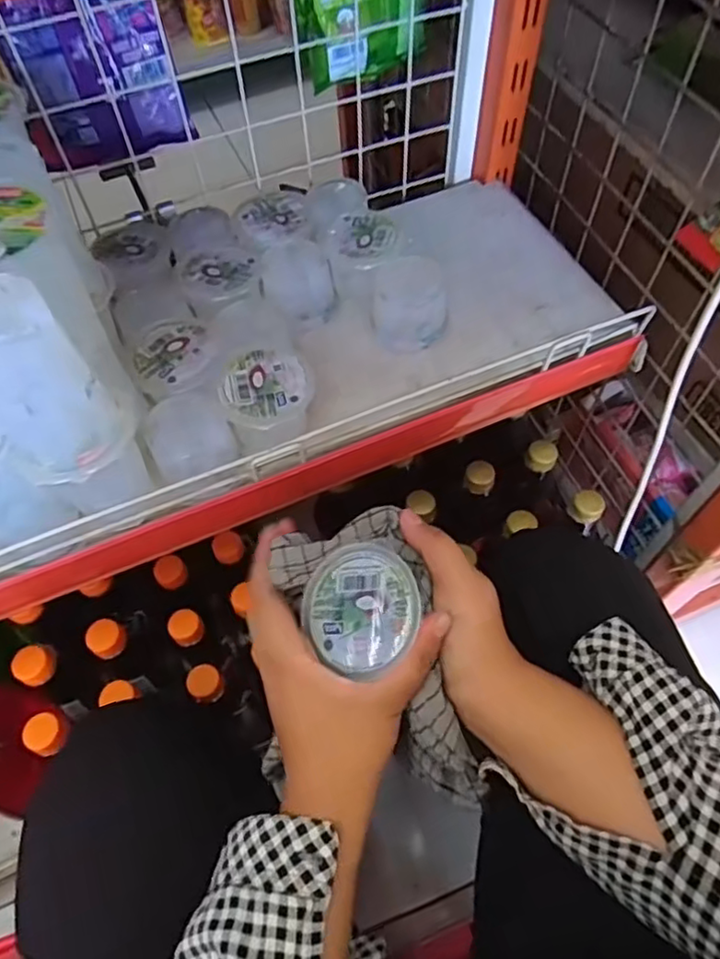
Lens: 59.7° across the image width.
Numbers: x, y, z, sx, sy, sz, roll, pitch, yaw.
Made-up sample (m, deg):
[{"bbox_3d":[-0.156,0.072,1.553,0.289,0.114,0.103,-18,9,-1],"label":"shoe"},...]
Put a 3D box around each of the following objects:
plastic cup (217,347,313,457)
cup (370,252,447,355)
[{"bbox_3d":[-0.065,-0.054,0.461,0.062,0.051,0.064,-1,60,2],"label":"plastic cup"},{"bbox_3d":[0.040,-0.142,0.508,0.059,0.048,0.057,-1,60,2],"label":"cup"}]

